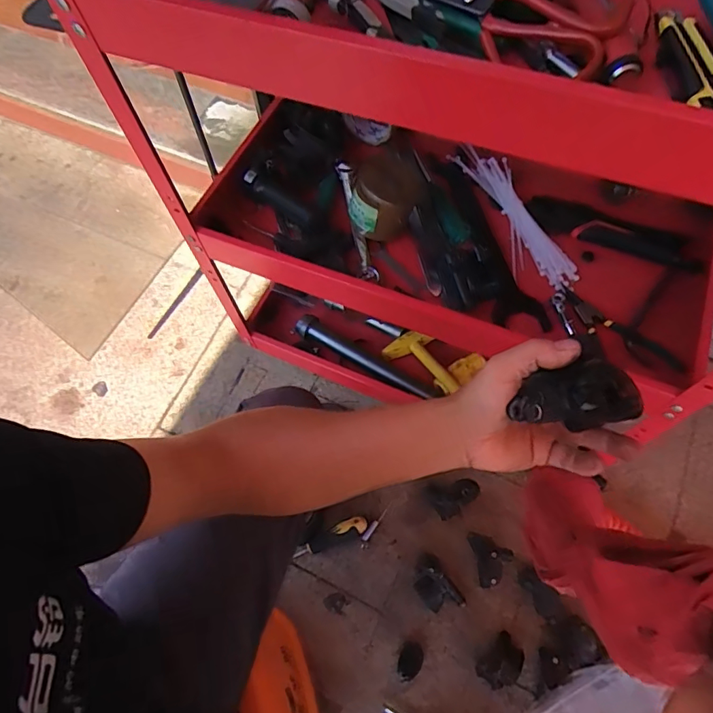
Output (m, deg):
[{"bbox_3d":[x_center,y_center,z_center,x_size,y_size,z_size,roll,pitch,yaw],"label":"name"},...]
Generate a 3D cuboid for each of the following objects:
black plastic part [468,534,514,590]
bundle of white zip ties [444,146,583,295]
[{"bbox_3d":[0.230,0.337,0.840,0.055,0.054,0.089,-10,63,-4],"label":"black plastic part"},{"bbox_3d":[0.224,-0.214,0.722,0.088,0.041,0.284,-16,64,-6],"label":"bundle of white zip ties"}]

